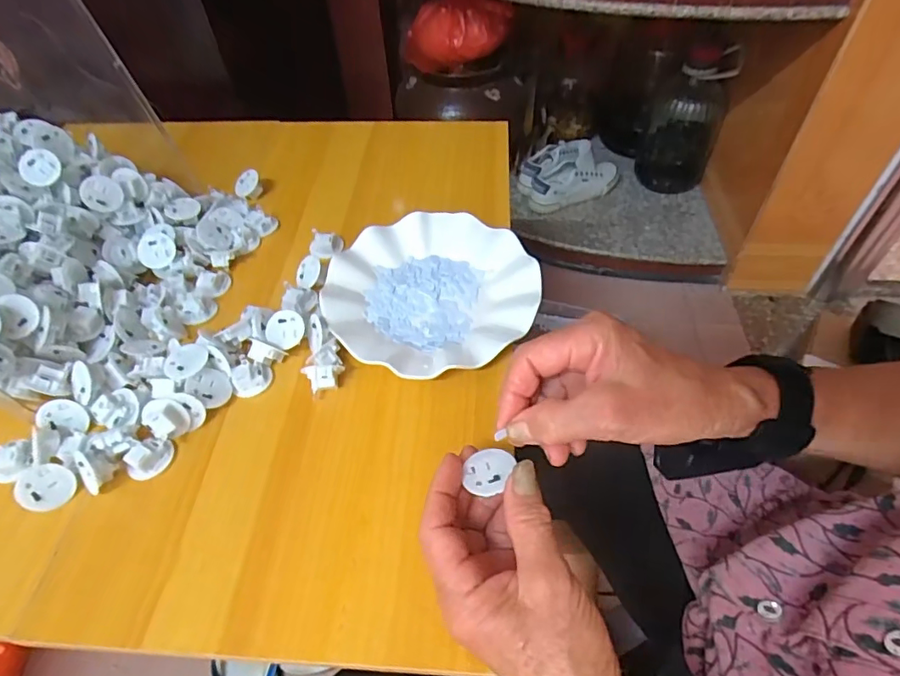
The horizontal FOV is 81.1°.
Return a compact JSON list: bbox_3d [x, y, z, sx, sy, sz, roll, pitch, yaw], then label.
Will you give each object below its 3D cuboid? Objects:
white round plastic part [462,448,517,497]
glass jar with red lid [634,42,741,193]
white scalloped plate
[{"bbox_3d":[0.023,0.077,0.307,0.026,0.004,0.030,-7,37,17],"label":"white round plastic part"},{"bbox_3d":[0.529,-0.498,1.197,0.150,0.304,0.185,16,53,15],"label":"glass jar with red lid"},{"bbox_3d":[-0.015,-0.041,0.459,0.178,0.022,0.178,-1,51,2],"label":"white scalloped plate"}]

